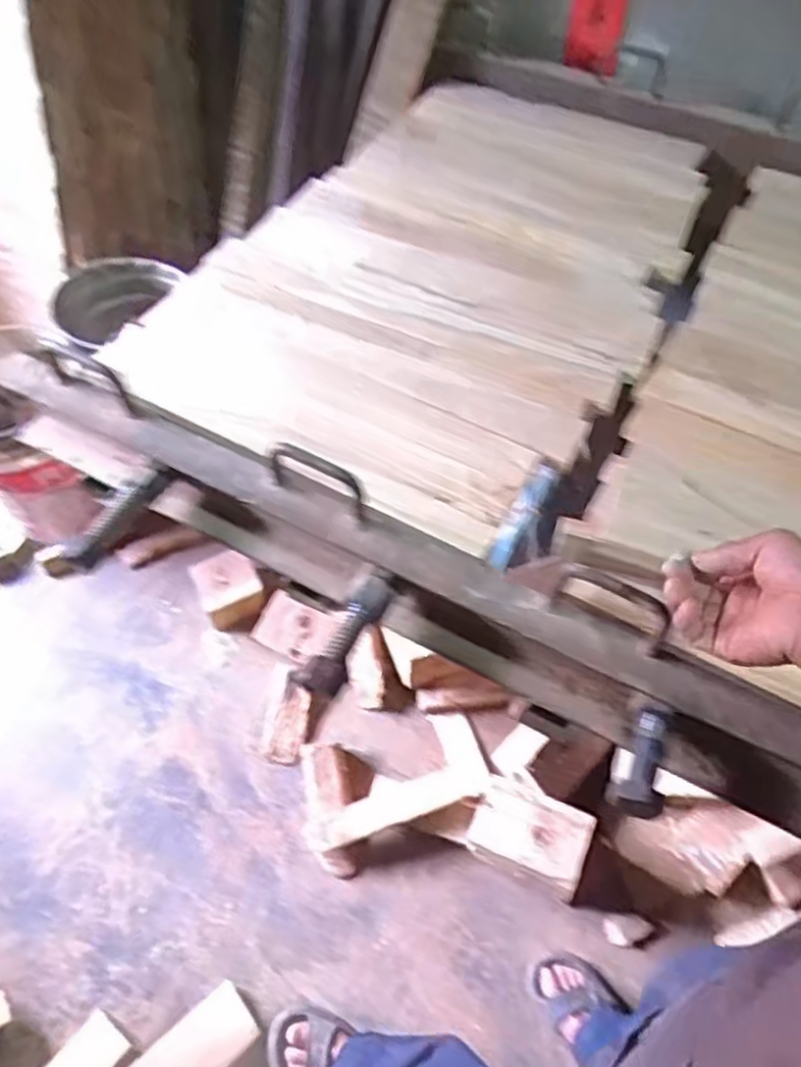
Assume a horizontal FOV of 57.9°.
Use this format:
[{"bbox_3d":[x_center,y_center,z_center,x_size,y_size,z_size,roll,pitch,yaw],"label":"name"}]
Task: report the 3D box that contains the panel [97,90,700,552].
[{"bbox_3d":[0.054,-0.402,1.051,0.617,0.049,0.831,23,63,13],"label":"panel"}]

